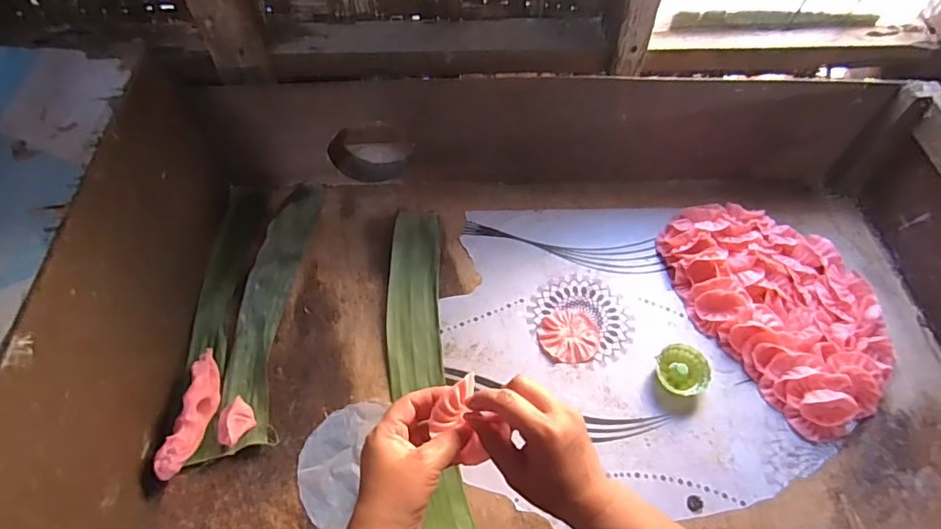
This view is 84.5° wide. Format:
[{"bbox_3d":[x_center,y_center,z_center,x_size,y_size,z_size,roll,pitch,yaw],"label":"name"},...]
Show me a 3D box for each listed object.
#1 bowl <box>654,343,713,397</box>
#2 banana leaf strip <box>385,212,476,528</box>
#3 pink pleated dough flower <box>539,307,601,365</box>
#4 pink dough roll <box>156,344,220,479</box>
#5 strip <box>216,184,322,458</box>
[{"bbox_3d":[0.253,0.127,0.620,0.062,0.023,0.062,0,58,0],"label":"bowl"},{"bbox_3d":[-0.060,0.110,0.633,0.079,0.014,0.415,-6,58,-6],"label":"banana leaf strip"},{"bbox_3d":[0.124,0.089,0.654,0.074,0.007,0.072,0,58,0],"label":"pink pleated dough flower"},{"bbox_3d":[-0.306,0.162,0.574,0.032,0.039,0.137,5,58,3],"label":"pink dough roll"},{"bbox_3d":[-0.256,0.046,0.669,0.069,0.016,0.372,0,58,0],"label":"strip"}]

